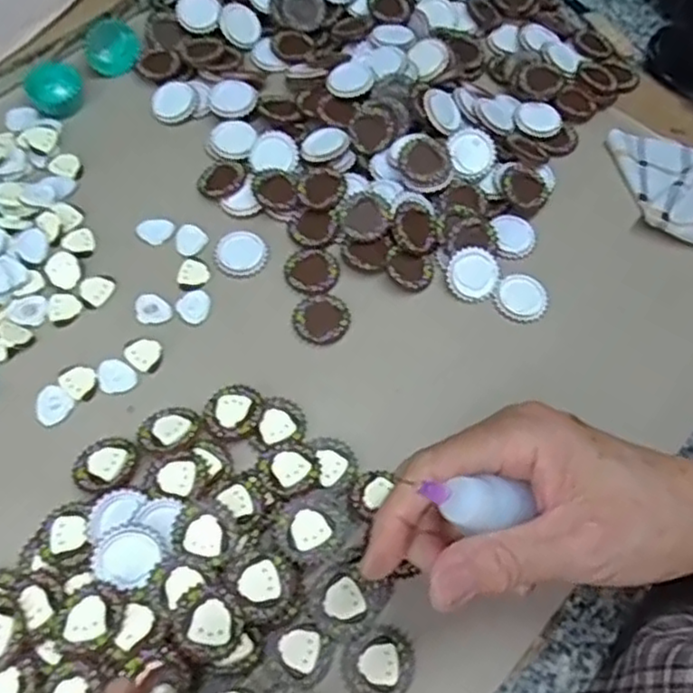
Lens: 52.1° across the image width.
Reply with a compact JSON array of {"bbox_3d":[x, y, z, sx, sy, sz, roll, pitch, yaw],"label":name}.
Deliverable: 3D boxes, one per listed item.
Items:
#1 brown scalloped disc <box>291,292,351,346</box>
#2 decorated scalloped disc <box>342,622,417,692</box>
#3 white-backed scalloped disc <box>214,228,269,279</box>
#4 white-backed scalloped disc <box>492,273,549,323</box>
[{"bbox_3d":[-0.013,-0.015,0.367,0.028,0.004,0.028,2,62,-3],"label":"brown scalloped disc"},{"bbox_3d":[0.013,0.130,0.292,0.028,0.006,0.031,34,65,13],"label":"decorated scalloped disc"},{"bbox_3d":[-0.057,-0.052,0.383,0.028,0.004,0.028,2,62,-3],"label":"white-backed scalloped disc"},{"bbox_3d":[0.093,-0.027,0.376,0.028,0.004,0.027,1,63,-3],"label":"white-backed scalloped disc"}]

